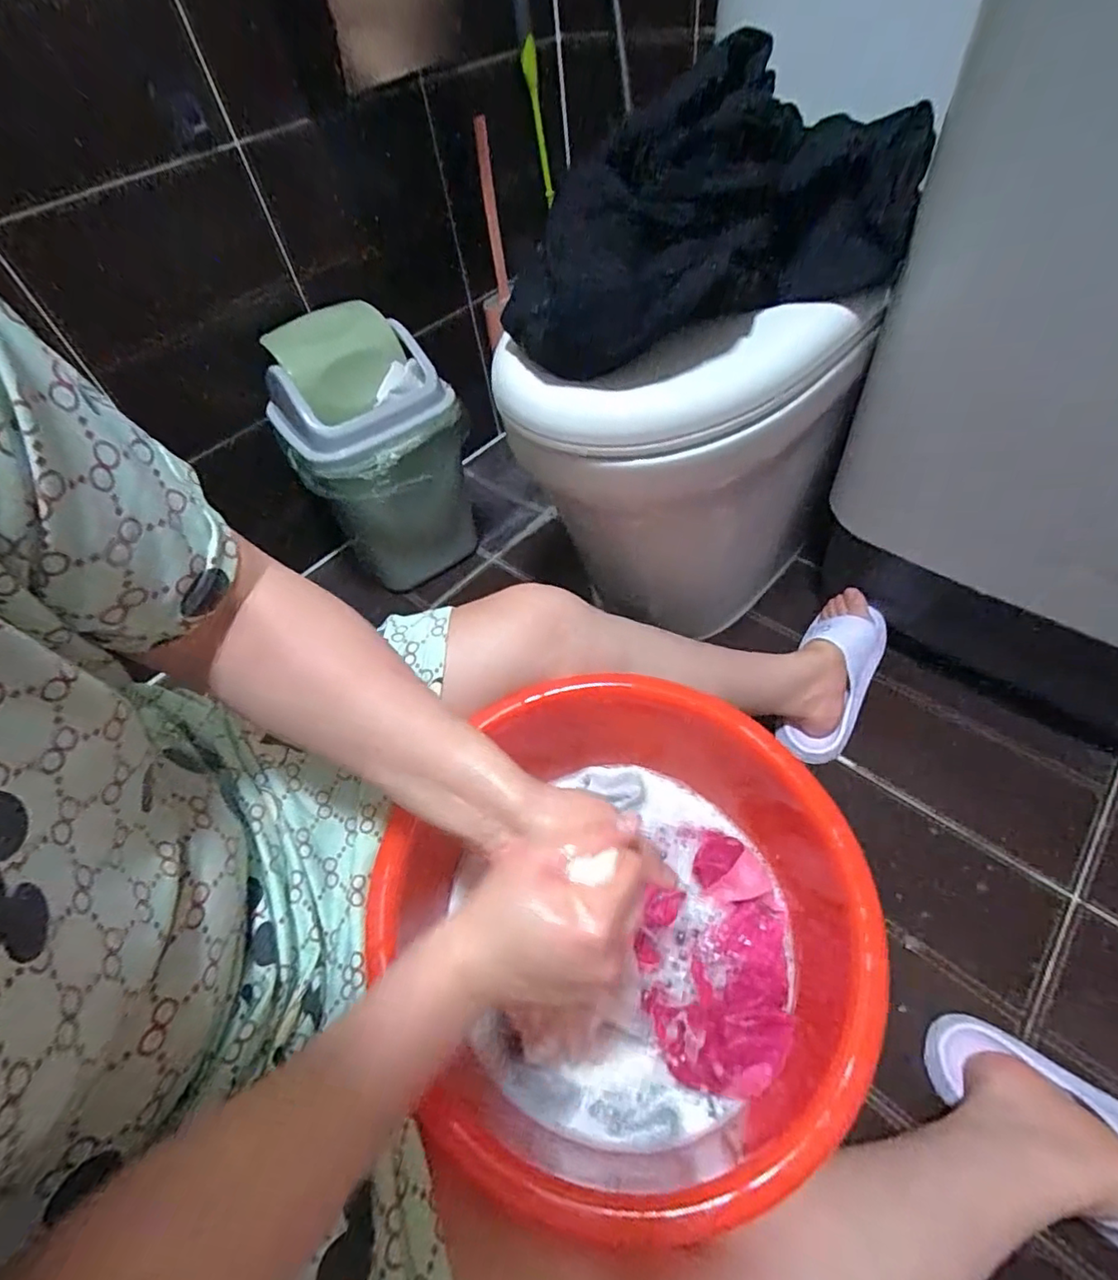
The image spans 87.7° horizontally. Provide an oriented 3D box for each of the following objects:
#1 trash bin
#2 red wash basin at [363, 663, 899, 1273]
[{"bbox_3d":[-0.270,-0.272,0.922,0.251,0.374,0.242,-18,51,-7],"label":"trash bin"},{"bbox_3d":[0.053,0.204,0.465,0.344,0.158,0.374,-2,49,2],"label":"red wash basin"}]

